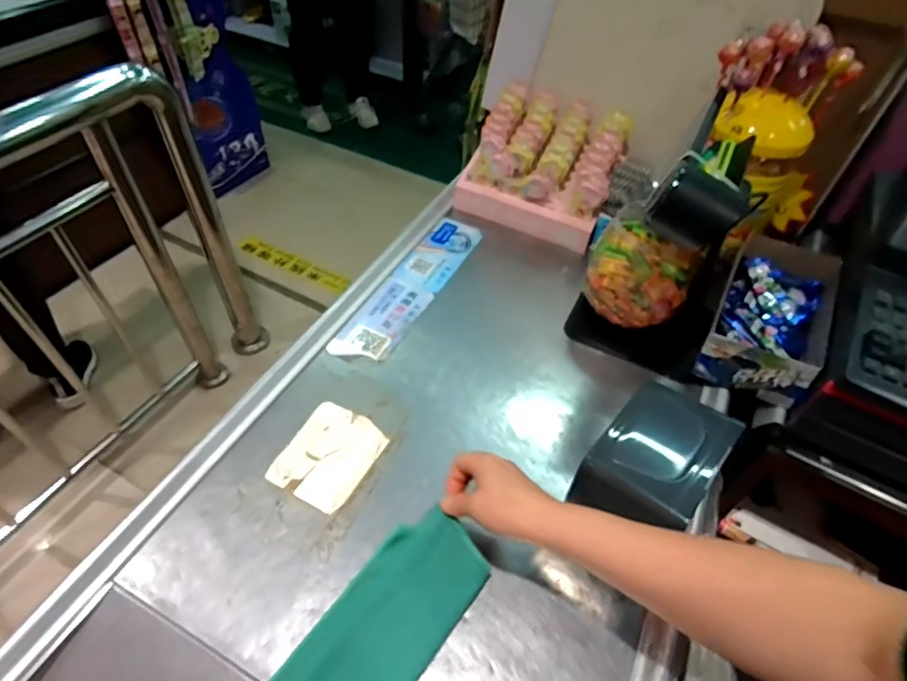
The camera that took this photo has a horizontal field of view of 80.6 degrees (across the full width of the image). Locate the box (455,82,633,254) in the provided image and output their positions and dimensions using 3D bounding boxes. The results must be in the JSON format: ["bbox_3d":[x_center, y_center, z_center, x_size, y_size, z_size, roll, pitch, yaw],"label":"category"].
[{"bbox_3d":[0.147,-0.287,0.891,0.238,0.147,0.176,22,52,15],"label":"box"}]

